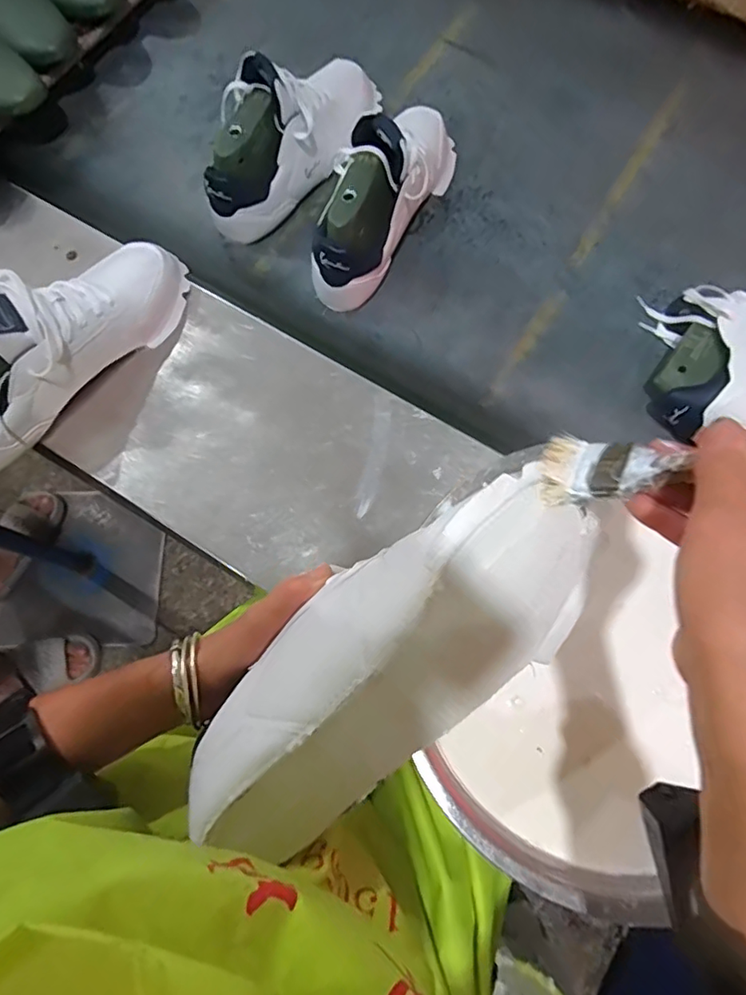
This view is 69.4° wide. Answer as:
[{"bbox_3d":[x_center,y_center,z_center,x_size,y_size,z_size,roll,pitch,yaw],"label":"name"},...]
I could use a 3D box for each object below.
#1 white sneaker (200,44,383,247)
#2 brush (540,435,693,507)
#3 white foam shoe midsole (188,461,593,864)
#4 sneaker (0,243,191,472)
[{"bbox_3d":[-0.098,-0.451,0.640,0.099,0.115,0.285,30,75,8],"label":"white sneaker"},{"bbox_3d":[0.147,-0.017,0.254,0.141,0.015,0.036,-1,66,46],"label":"brush"},{"bbox_3d":[0.013,0.091,0.309,0.271,0.072,0.106,-41,78,0],"label":"white foam shoe midsole"},{"bbox_3d":[-0.314,-0.163,0.527,0.093,0.134,0.302,35,76,9],"label":"sneaker"}]

